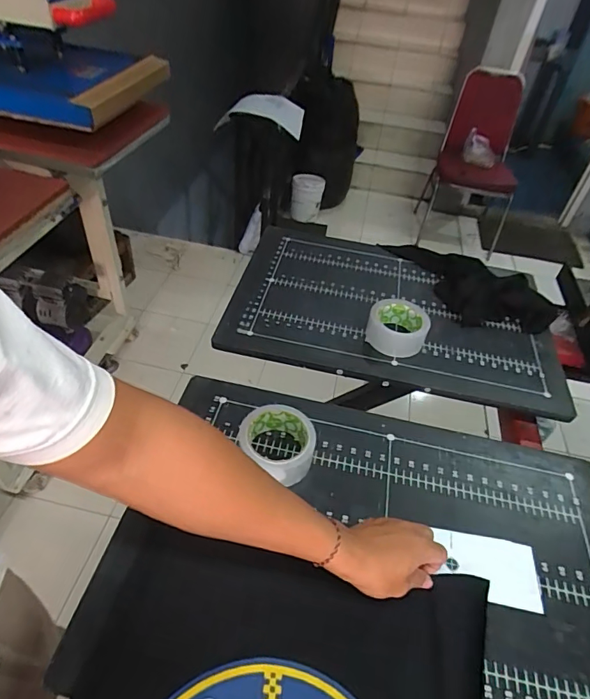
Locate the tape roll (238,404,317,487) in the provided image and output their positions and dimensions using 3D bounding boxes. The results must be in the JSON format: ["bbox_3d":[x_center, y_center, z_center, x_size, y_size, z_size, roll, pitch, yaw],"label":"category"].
[{"bbox_3d":[-0.021,0.123,0.589,0.096,0.050,0.098,3,45,-3],"label":"tape roll"}]

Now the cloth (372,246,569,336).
[{"bbox_3d":[0.323,-0.136,0.889,0.369,0.060,0.142,33,50,24],"label":"cloth"}]

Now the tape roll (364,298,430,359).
[{"bbox_3d":[0.176,-0.041,0.774,0.098,0.051,0.099,12,45,5],"label":"tape roll"}]

